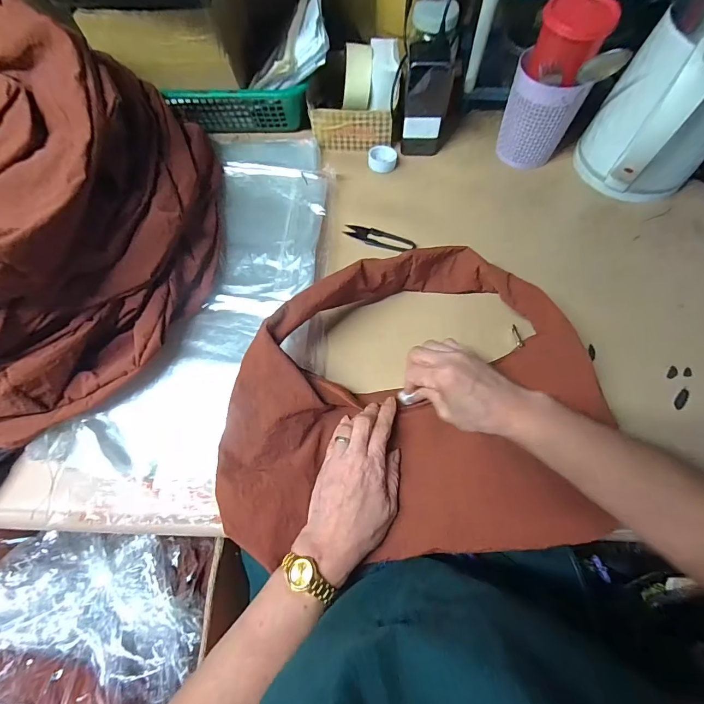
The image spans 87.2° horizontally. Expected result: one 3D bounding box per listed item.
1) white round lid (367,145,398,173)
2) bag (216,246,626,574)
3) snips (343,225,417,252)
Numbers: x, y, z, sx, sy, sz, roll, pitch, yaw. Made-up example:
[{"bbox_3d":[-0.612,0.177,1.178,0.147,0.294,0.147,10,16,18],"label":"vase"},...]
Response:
[{"bbox_3d":[0.045,-0.288,0.550,0.042,0.016,0.045,-1,68,1],"label":"white round lid"},{"bbox_3d":[0.058,0.038,0.382,0.370,0.078,0.306,-5,65,-2],"label":"bag"},{"bbox_3d":[0.039,-0.156,0.504,0.097,0.005,0.028,17,69,9],"label":"snips"}]

